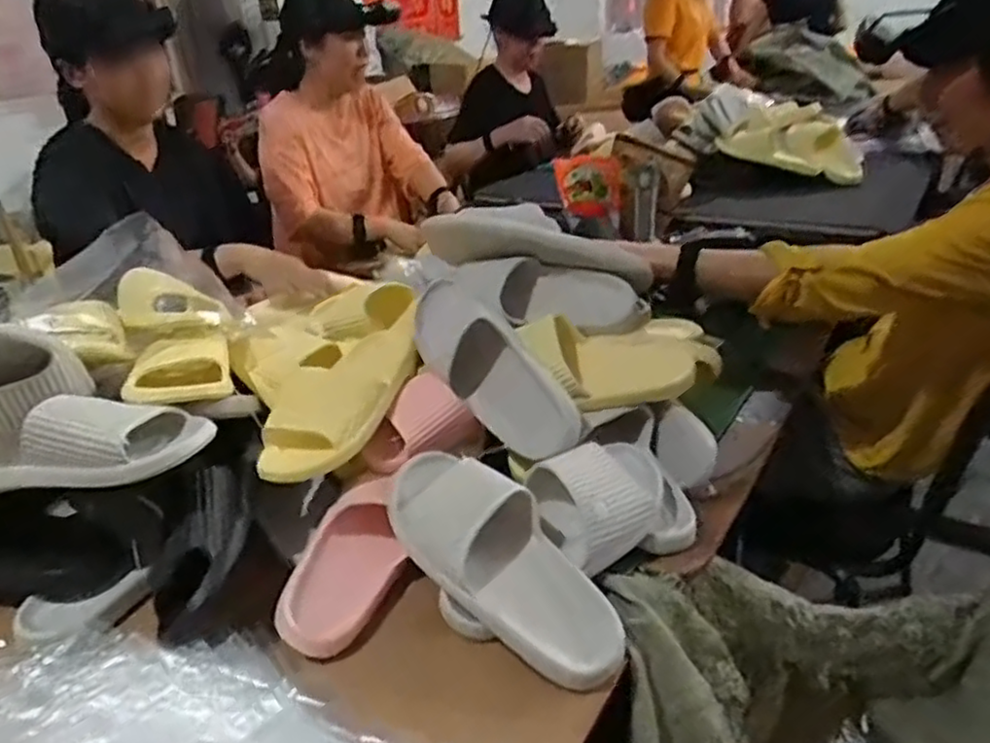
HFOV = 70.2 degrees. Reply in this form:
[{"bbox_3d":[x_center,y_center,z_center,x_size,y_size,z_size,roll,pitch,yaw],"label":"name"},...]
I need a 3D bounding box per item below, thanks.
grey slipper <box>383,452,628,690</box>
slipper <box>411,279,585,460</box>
[{"bbox_3d":[0.008,0.163,0.624,0.257,0.067,0.103,41,46,23],"label":"grey slipper"},{"bbox_3d":[-0.013,-0.010,0.776,0.083,0.099,0.266,-25,60,-36],"label":"slipper"}]

